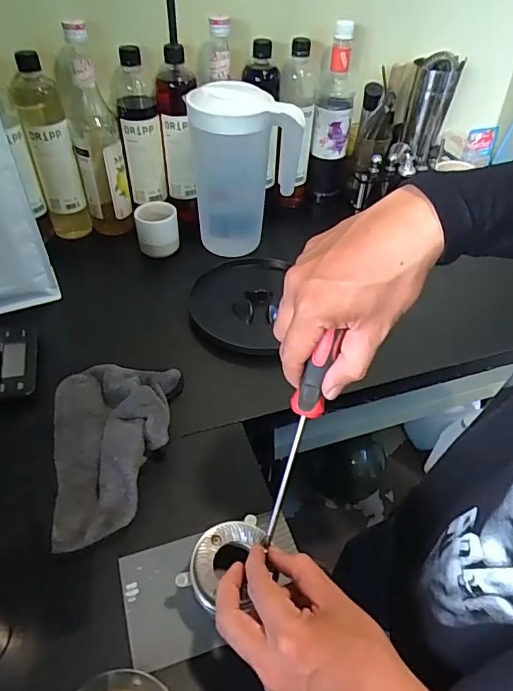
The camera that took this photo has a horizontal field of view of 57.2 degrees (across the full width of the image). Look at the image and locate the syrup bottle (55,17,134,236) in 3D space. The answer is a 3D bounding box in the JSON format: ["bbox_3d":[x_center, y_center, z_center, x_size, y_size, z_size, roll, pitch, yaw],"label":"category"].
[{"bbox_3d":[-0.250,-0.323,0.731,0.072,0.297,0.070,-12,47,-15],"label":"syrup bottle"}]

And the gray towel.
[{"bbox_3d":[-0.152,0.091,0.520,0.146,0.047,0.227,-9,46,-12],"label":"gray towel"}]

